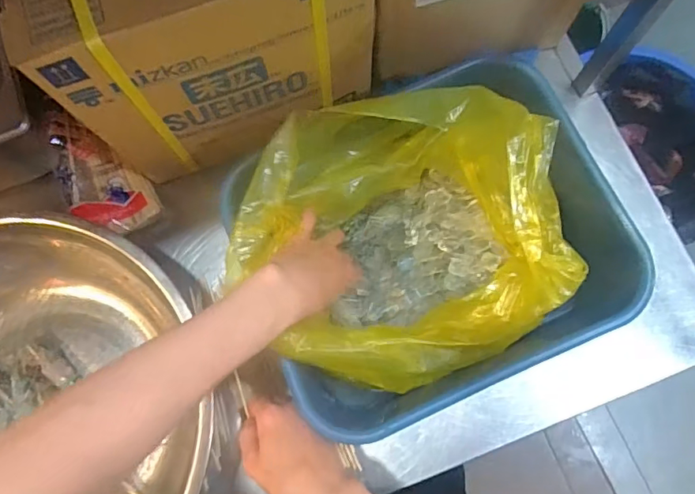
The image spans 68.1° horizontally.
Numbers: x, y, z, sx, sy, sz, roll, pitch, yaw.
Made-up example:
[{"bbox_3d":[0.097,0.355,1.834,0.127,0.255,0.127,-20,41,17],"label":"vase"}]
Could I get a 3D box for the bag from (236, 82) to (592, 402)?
[{"bbox_3d":[0.046,-0.004,0.515,0.278,0.191,0.269,-5,77,1],"label":"bag"}]

